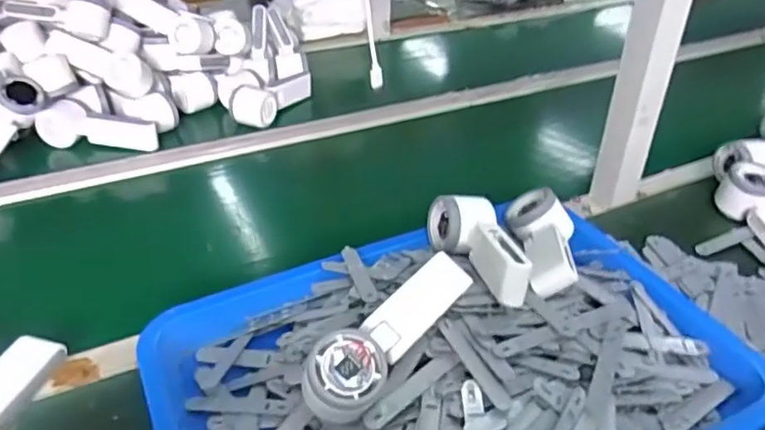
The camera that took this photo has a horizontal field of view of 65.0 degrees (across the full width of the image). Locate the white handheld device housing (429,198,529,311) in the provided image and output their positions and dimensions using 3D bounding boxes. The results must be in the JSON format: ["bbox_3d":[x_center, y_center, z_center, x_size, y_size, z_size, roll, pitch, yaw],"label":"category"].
[{"bbox_3d":[0.093,0.025,0.560,0.053,0.052,0.163,-9,24,-13],"label":"white handheld device housing"}]

